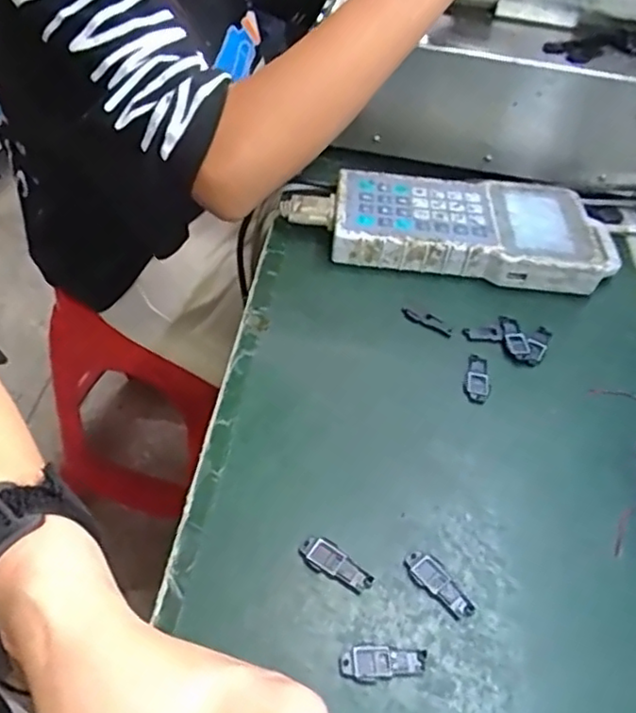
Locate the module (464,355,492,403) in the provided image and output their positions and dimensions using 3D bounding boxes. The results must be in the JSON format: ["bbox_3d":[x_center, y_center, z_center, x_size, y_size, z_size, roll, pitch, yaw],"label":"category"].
[{"bbox_3d":[0.105,0.014,0.428,0.016,0.004,0.040,10,46,4],"label":"module"}]

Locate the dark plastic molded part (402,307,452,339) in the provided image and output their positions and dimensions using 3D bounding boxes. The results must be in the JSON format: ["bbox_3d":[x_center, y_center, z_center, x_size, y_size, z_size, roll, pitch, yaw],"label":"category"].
[{"bbox_3d":[0.077,-0.025,0.460,0.039,0.005,0.009,28,50,20],"label":"dark plastic molded part"}]

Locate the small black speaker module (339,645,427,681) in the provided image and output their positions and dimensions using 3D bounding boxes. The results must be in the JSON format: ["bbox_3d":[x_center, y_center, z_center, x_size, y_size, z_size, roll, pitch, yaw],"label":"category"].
[{"bbox_3d":[0.030,0.141,0.300,0.040,0.004,0.014,1,46,-5],"label":"small black speaker module"}]

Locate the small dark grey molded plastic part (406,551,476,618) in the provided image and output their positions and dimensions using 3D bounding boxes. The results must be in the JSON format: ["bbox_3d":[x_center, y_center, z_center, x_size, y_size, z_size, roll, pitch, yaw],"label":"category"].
[{"bbox_3d":[0.062,0.115,0.329,0.014,0.004,0.040,-31,57,-30],"label":"small dark grey molded plastic part"}]

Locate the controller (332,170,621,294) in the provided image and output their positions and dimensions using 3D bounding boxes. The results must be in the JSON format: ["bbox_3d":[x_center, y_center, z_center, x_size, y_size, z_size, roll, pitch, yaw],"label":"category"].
[{"bbox_3d":[0.123,-0.101,0.516,0.220,0.034,0.104,3,46,-2],"label":"controller"}]

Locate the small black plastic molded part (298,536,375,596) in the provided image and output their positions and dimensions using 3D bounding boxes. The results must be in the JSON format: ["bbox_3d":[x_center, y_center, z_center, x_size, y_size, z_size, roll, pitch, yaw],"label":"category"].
[{"bbox_3d":[0.009,0.106,0.331,0.040,0.004,0.017,24,49,17],"label":"small black plastic molded part"}]

